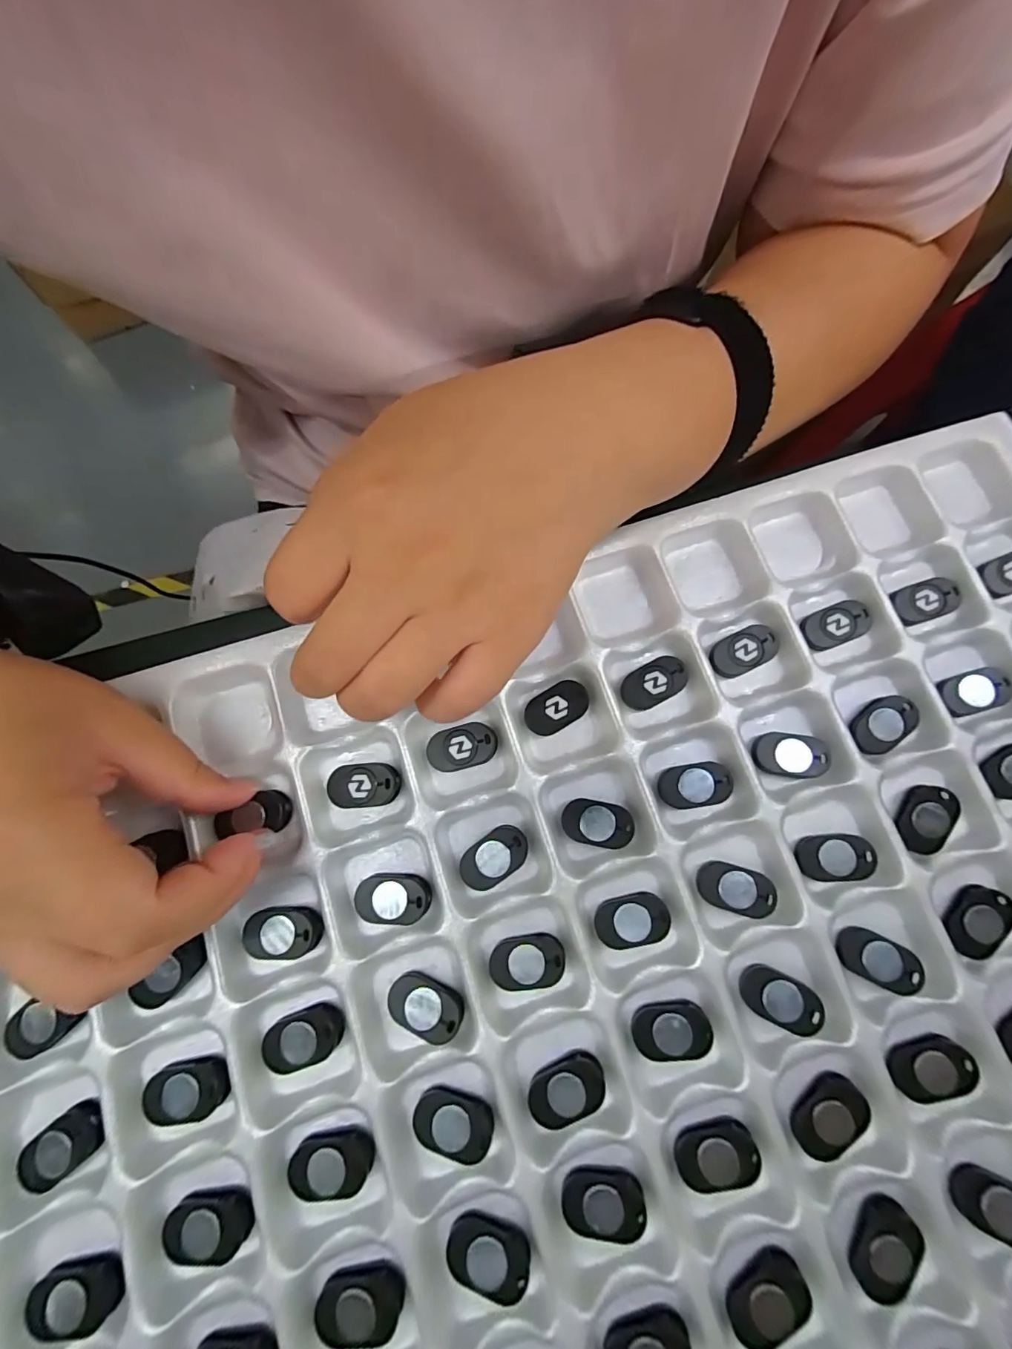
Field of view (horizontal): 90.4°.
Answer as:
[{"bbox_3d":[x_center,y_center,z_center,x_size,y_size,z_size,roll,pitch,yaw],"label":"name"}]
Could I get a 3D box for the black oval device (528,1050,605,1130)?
[{"bbox_3d":[0.022,0.153,0.184,0.029,0.007,0.017,-28,78,-7],"label":"black oval device"}]

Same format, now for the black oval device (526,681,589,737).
[{"bbox_3d":[0.022,0.014,0.218,0.028,0.007,0.018,-34,74,5],"label":"black oval device"}]

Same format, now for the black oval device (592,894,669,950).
[{"bbox_3d":[0.050,0.097,0.199,0.029,0.006,0.018,-17,61,3],"label":"black oval device"}]

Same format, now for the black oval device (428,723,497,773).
[{"bbox_3d":[-0.019,0.031,0.213,0.029,0.007,0.017,-17,77,-5],"label":"black oval device"}]

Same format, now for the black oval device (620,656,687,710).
[{"bbox_3d":[0.065,0.004,0.221,0.030,0.006,0.018,-36,70,7],"label":"black oval device"}]

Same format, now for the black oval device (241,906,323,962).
[{"bbox_3d":[-0.087,0.100,0.195,0.029,0.006,0.018,-3,76,-1],"label":"black oval device"}]

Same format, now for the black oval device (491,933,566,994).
[{"bbox_3d":[0.008,0.111,0.194,0.028,0.007,0.019,-6,76,-2],"label":"black oval device"}]

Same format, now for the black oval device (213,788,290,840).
[{"bbox_3d":[-0.104,0.058,0.204,0.030,0.009,0.016,-16,77,-5],"label":"black oval device"}]

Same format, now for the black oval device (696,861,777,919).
[{"bbox_3d":[0.092,0.086,0.202,0.028,0.008,0.018,13,72,14],"label":"black oval device"}]

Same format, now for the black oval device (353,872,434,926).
[{"bbox_3d":[-0.045,0.088,0.198,0.030,0.004,0.018,1,76,-1],"label":"black oval device"}]

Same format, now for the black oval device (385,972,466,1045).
[{"bbox_3d":[-0.031,0.126,0.190,0.028,0.007,0.018,21,77,4],"label":"black oval device"}]

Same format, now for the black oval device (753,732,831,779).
[{"bbox_3d":[0.122,0.034,0.214,0.029,0.007,0.018,5,74,14],"label":"black oval device"}]

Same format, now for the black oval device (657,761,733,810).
[{"bbox_3d":[0.079,0.047,0.210,0.028,0.007,0.018,-7,76,-2],"label":"black oval device"}]

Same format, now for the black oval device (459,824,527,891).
[{"bbox_3d":[-0.005,0.074,0.202,0.029,0.006,0.017,-34,79,-9],"label":"black oval device"}]

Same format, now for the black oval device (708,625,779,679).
[{"bbox_3d":[0.104,-0.010,0.223,0.030,0.008,0.017,-28,78,-7],"label":"black oval device"}]

